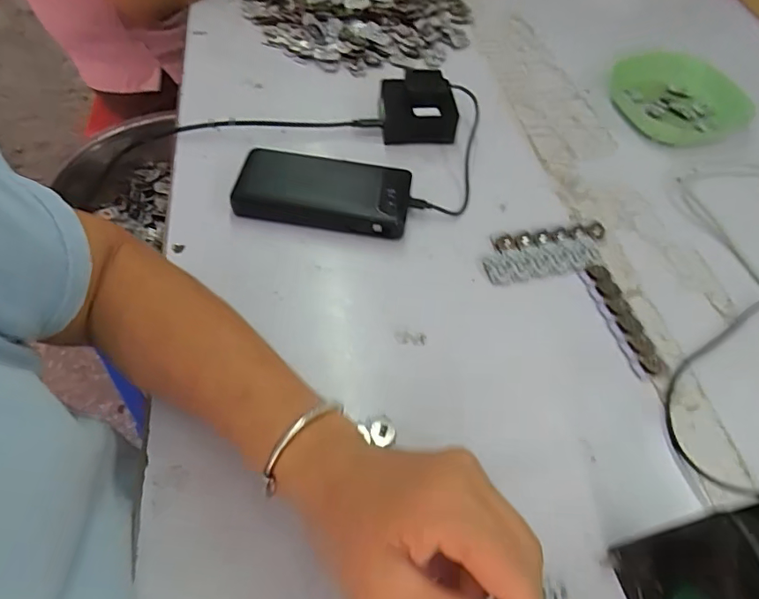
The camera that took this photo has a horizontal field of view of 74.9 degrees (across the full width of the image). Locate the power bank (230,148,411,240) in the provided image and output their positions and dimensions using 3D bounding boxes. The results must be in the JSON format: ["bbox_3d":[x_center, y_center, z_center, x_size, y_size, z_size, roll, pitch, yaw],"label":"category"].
[{"bbox_3d":[-0.051,-0.097,0.453,0.151,0.028,0.069,8,55,1],"label":"power bank"}]

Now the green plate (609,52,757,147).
[{"bbox_3d":[0.351,-0.232,0.576,0.146,0.033,0.134,2,55,-3],"label":"green plate"}]

